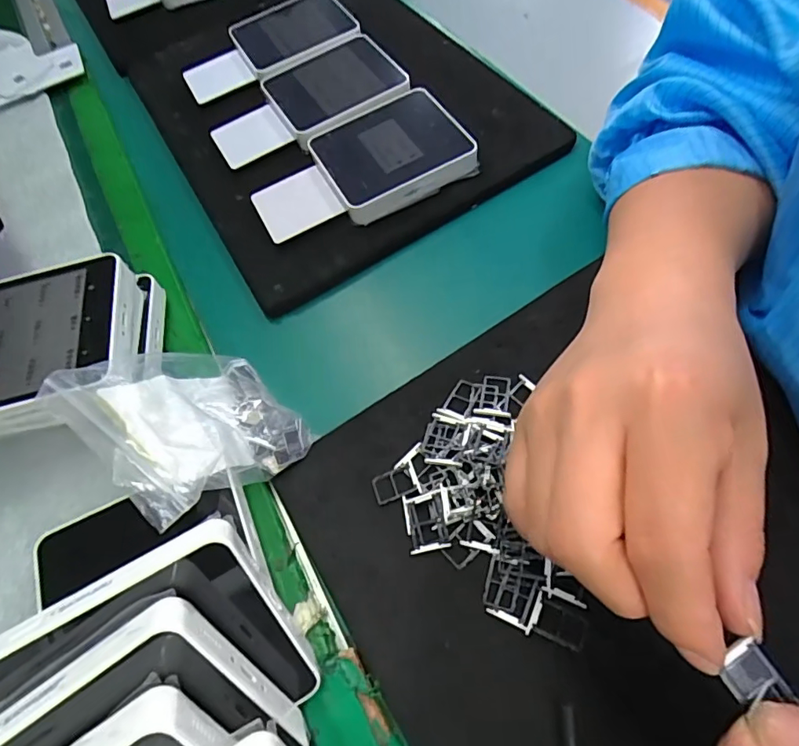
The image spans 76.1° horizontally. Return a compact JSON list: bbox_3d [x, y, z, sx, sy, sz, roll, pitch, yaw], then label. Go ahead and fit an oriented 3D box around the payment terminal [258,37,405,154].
[{"bbox_3d":[-0.050,-0.223,0.397,0.096,0.017,0.089,-27,61,-6],"label":"payment terminal"}]

